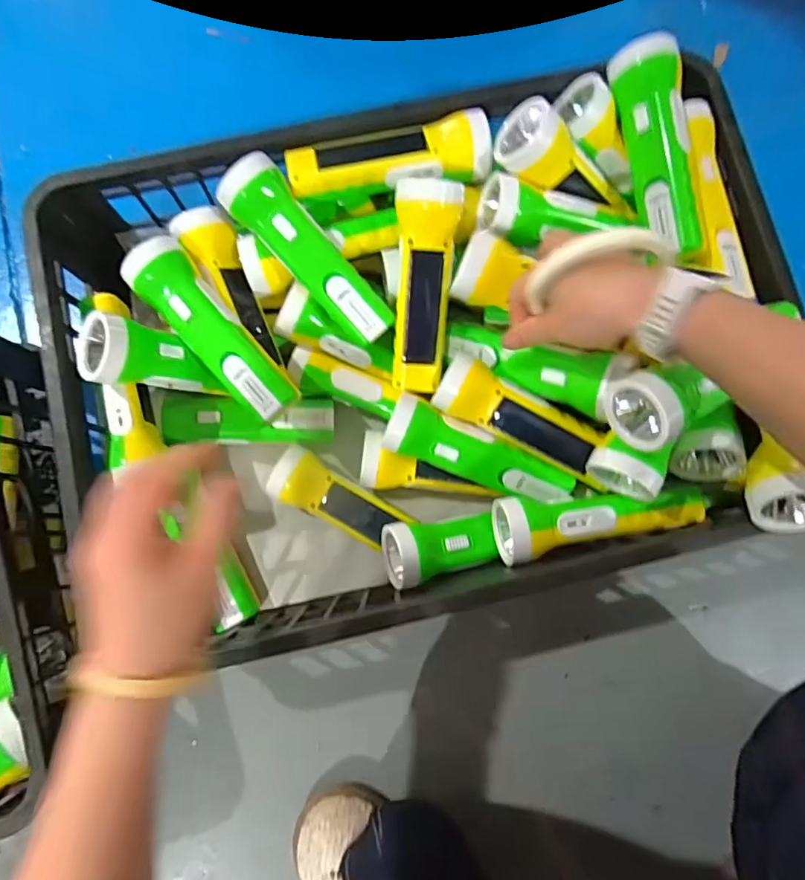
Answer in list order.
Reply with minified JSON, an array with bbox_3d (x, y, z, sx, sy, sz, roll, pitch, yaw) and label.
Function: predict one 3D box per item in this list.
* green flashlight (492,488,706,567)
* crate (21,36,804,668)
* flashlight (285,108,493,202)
[{"bbox_3d":[0.154,0.060,0.448,0.152,0.044,0.053,-11,83,-3],"label":"green flashlight"},{"bbox_3d":[0.021,-0.071,0.475,0.565,0.169,0.392,-13,82,-2],"label":"crate"},{"bbox_3d":[-0.012,-0.237,0.463,0.168,0.048,0.054,-6,83,-3],"label":"flashlight"}]

